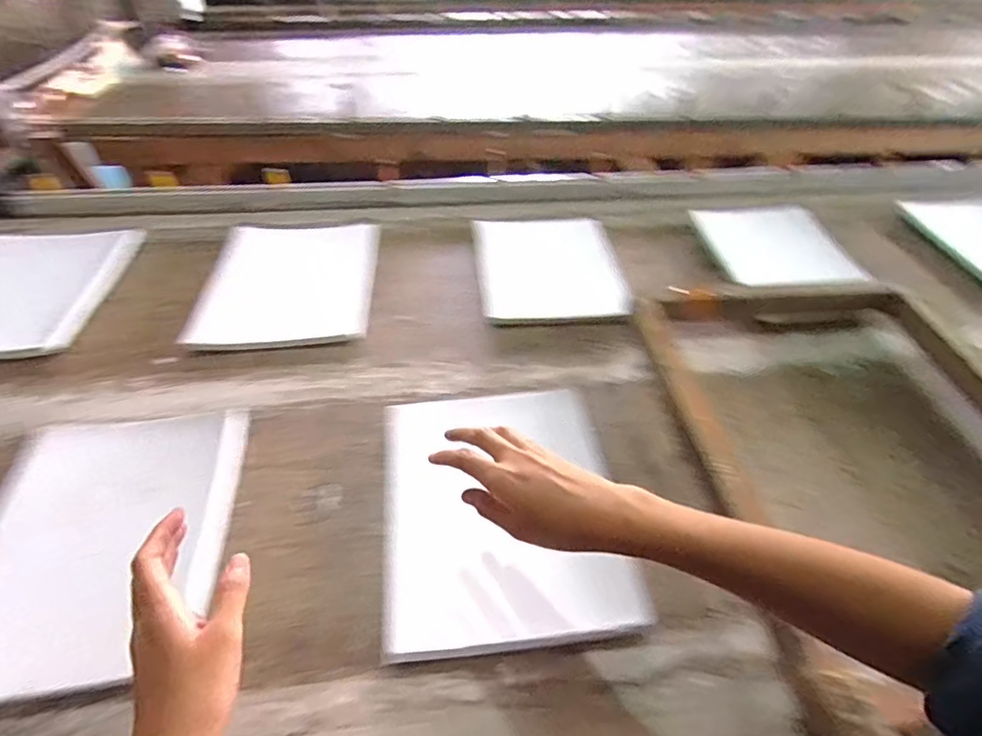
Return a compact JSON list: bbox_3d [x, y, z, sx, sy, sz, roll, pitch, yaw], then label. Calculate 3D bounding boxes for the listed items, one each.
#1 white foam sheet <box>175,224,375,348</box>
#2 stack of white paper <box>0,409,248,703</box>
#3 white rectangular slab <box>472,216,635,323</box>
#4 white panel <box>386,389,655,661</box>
[{"bbox_3d":[-0.291,-0.127,0.772,0.230,0.022,0.249,-2,46,-2],"label":"white foam sheet"},{"bbox_3d":[-0.358,0.151,0.493,0.209,0.024,0.263,-6,46,-7],"label":"stack of white paper"},{"bbox_3d":[0.087,-0.160,0.813,0.208,0.021,0.259,-7,48,2],"label":"white rectangular slab"},{"bbox_3d":[0.010,0.129,0.522,0.219,0.014,0.262,-7,48,-4],"label":"white panel"}]

